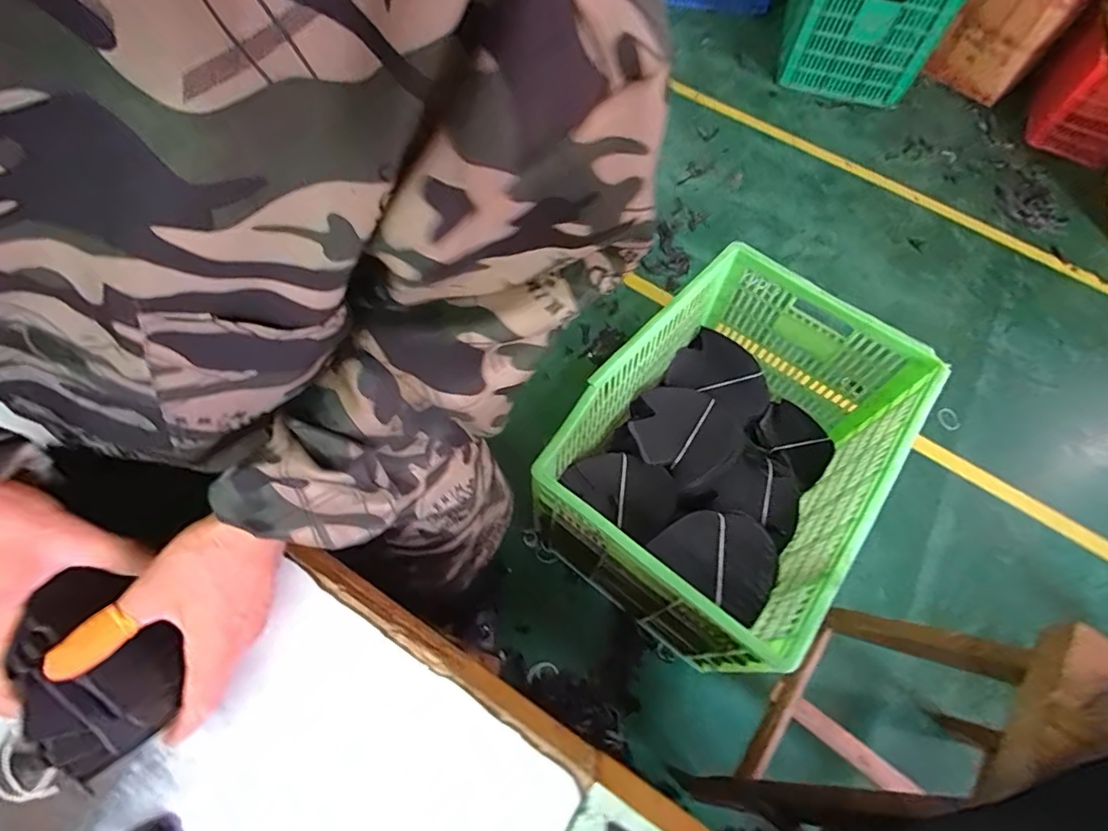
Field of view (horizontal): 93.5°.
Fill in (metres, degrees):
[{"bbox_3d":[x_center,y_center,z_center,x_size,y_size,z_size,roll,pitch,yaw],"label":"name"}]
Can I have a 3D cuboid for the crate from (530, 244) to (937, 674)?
[{"bbox_3d":[0.351,0.063,1.075,0.493,0.363,0.711,36,65,16],"label":"crate"}]

